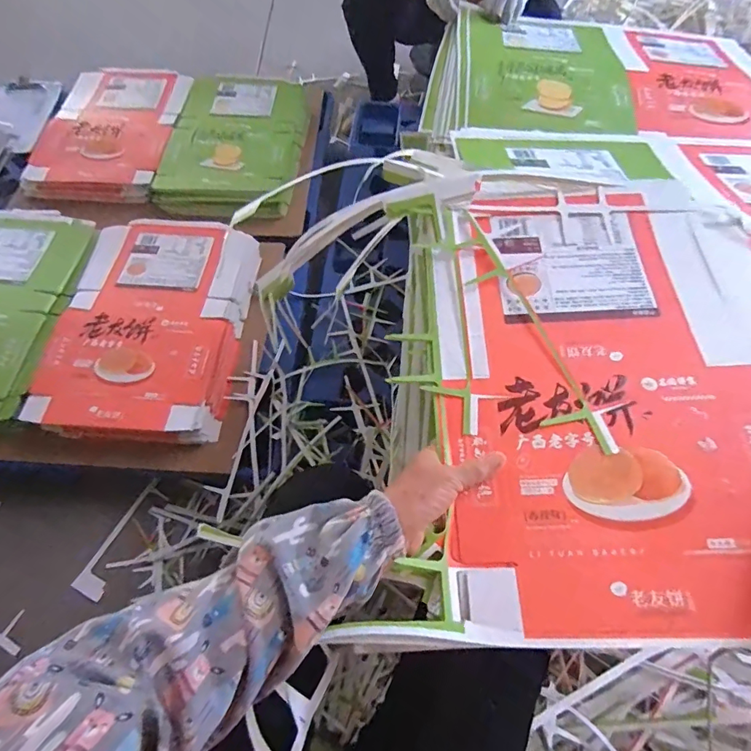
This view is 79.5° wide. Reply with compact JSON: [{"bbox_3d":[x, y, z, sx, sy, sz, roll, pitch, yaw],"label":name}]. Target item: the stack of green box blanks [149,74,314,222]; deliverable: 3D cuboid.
[{"bbox_3d":[-0.347,-0.614,1.171,0.326,0.096,0.499,6,61,2],"label":"stack of green box blanks"}]

